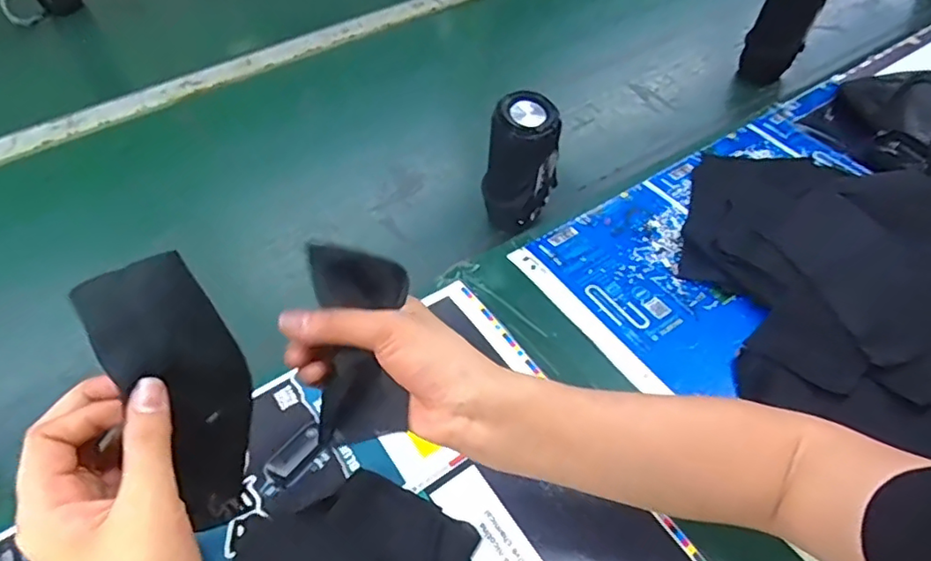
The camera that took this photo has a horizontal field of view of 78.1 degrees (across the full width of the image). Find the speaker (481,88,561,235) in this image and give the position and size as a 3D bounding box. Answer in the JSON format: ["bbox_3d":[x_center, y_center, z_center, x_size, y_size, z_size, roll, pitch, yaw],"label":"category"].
[{"bbox_3d":[0.057,-0.116,0.589,0.061,0.142,0.057,-1,51,2],"label":"speaker"}]

